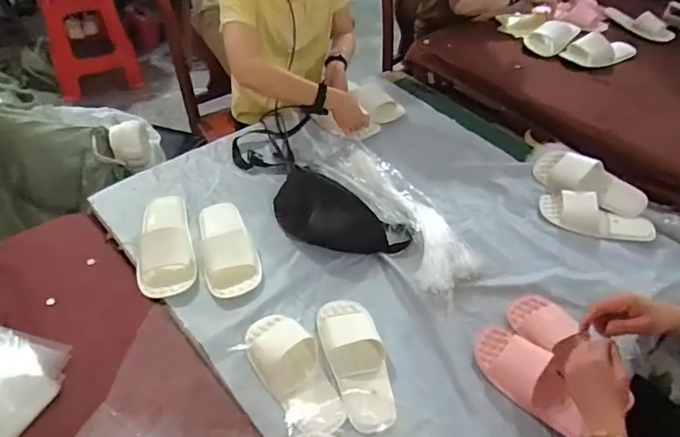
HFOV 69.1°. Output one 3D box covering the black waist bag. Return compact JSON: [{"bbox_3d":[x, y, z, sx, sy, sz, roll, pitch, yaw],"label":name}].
[{"bbox_3d":[-0.006,-0.008,0.994,0.290,0.075,0.109,20,47,16],"label":"black waist bag"}]

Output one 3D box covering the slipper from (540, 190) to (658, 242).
[{"bbox_3d":[0.543,-0.005,1.042,0.228,0.062,0.084,22,47,17],"label":"slipper"}]

